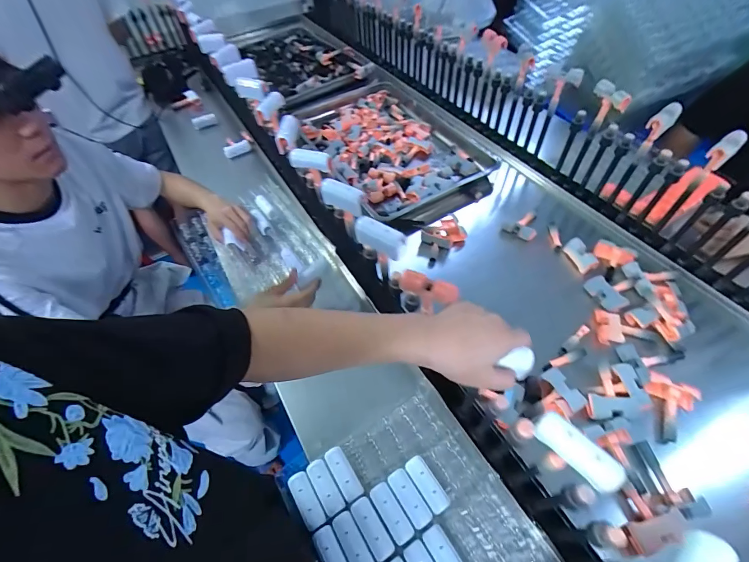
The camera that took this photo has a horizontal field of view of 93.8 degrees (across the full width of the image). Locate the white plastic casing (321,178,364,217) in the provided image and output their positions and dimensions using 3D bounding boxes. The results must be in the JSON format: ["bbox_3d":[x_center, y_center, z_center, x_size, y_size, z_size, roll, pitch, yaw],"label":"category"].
[{"bbox_3d":[-0.051,-0.136,0.577,0.098,0.051,0.027,28,60,36],"label":"white plastic casing"}]

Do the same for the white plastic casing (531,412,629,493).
[{"bbox_3d":[0.197,0.162,0.339,0.079,0.017,0.032,41,110,27],"label":"white plastic casing"}]

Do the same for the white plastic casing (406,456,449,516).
[{"bbox_3d":[0.075,0.293,0.506,0.030,0.008,0.076,-30,58,-17],"label":"white plastic casing"}]

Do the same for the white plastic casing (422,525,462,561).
[{"bbox_3d":[0.095,0.363,0.458,0.028,0.015,0.077,-29,58,-16],"label":"white plastic casing"}]

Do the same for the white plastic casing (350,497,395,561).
[{"bbox_3d":[-0.004,0.340,0.482,0.028,0.009,0.077,-30,58,-17],"label":"white plastic casing"}]

